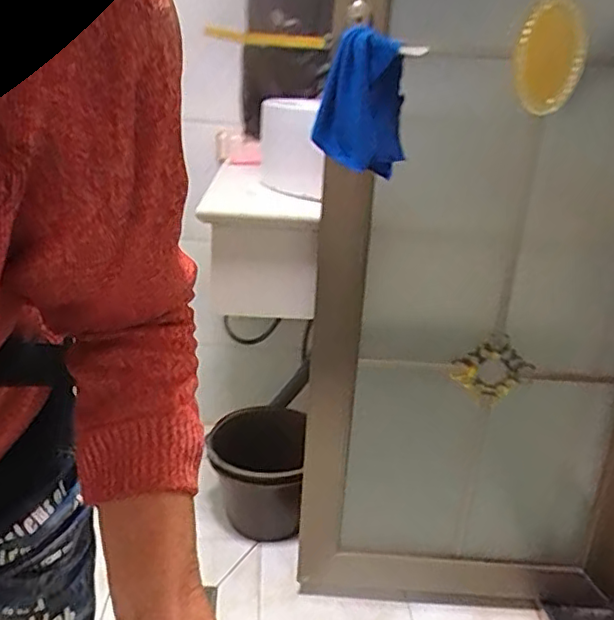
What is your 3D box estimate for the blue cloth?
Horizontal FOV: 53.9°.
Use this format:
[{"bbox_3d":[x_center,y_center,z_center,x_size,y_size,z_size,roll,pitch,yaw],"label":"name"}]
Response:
[{"bbox_3d":[0.071,-0.277,0.800,0.113,0.170,0.064,6,21,6],"label":"blue cloth"}]

